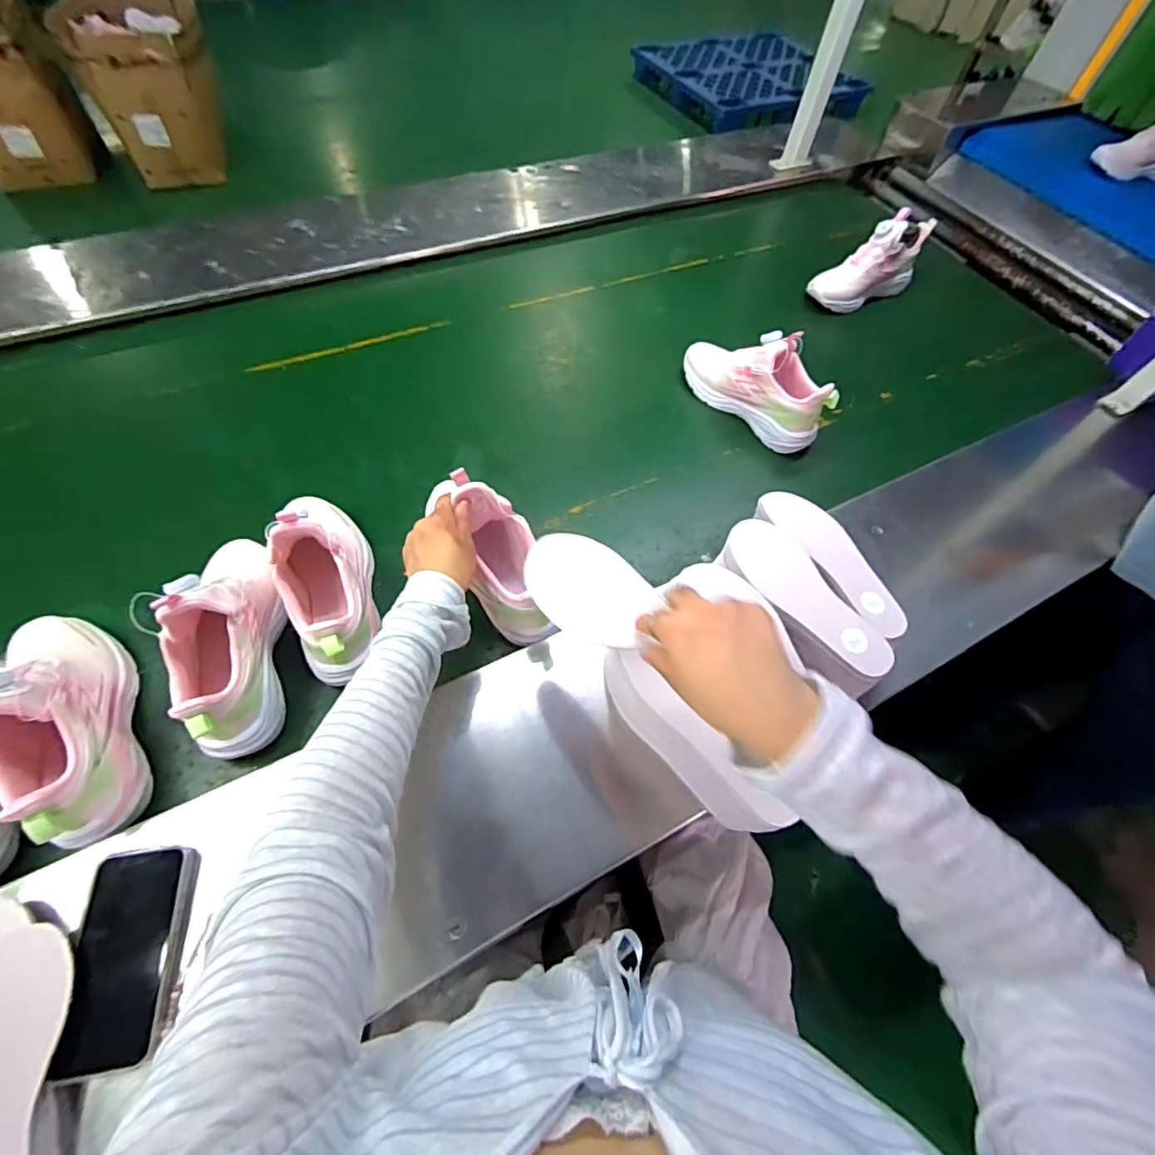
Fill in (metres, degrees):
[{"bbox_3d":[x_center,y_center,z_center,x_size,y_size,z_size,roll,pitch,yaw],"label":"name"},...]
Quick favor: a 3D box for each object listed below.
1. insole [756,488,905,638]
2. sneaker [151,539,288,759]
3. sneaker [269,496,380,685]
[{"bbox_3d":[0.291,-0.026,0.603,0.065,0.010,0.205,-26,65,-15],"label":"insole"},{"bbox_3d":[-0.365,0.047,0.544,0.074,0.123,0.243,-12,62,-9],"label":"sneaker"},{"bbox_3d":[-0.283,-0.016,0.594,0.078,0.135,0.241,-13,62,-9],"label":"sneaker"}]

